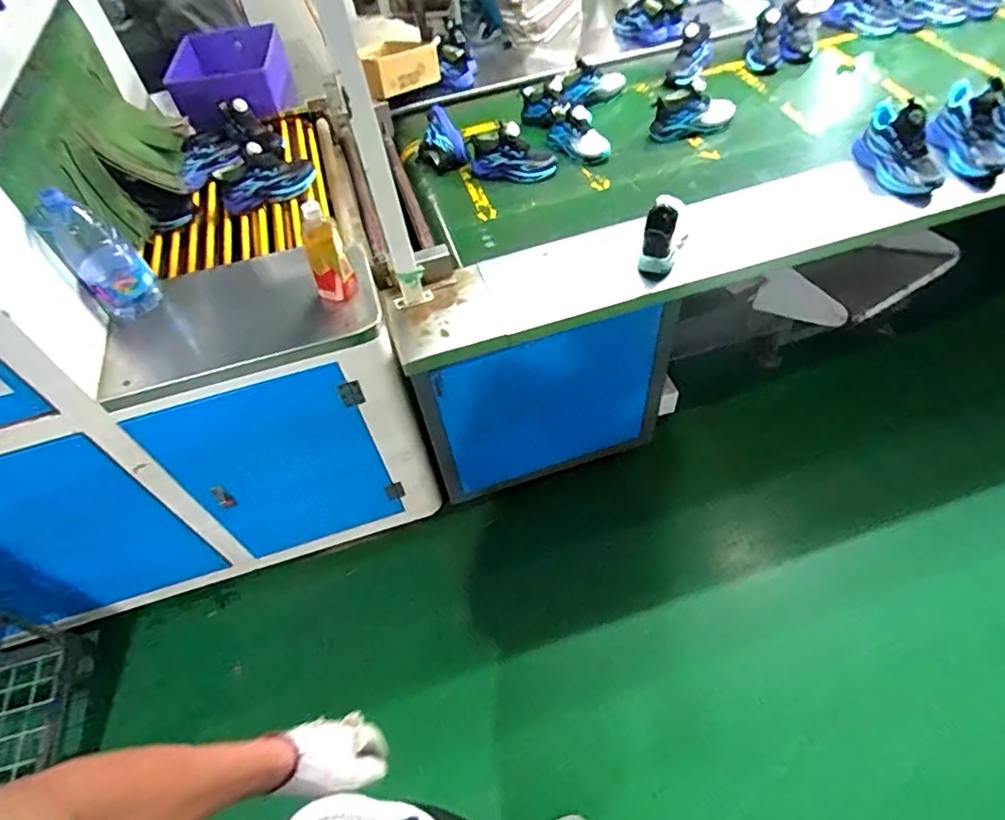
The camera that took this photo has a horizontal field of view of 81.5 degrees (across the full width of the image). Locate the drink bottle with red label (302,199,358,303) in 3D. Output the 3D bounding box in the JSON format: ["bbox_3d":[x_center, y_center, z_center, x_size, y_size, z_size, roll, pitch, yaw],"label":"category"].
[{"bbox_3d":[-0.317,-0.280,1.047,0.069,0.189,0.091,-23,56,-11],"label":"drink bottle with red label"}]

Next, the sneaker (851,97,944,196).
[{"bbox_3d":[0.868,-0.582,1.288,0.104,0.120,0.236,-7,54,0],"label":"sneaker"}]

